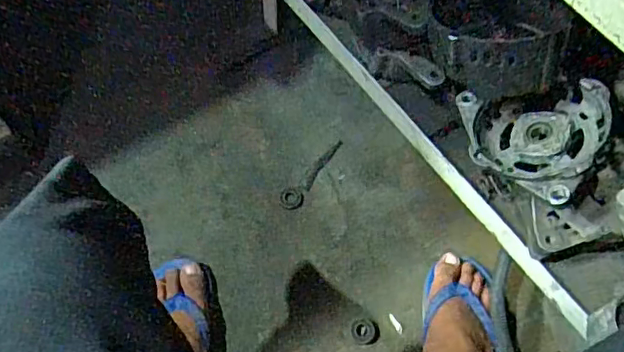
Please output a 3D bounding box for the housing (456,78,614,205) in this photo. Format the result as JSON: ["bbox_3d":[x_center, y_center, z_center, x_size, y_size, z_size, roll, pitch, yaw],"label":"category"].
[{"bbox_3d":[0.232,-0.045,0.598,0.135,0.061,0.162,-40,43,-17],"label":"housing"}]

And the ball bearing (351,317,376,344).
[{"bbox_3d":[0.064,0.194,0.706,0.029,0.004,0.032,-2,63,-3],"label":"ball bearing"}]

